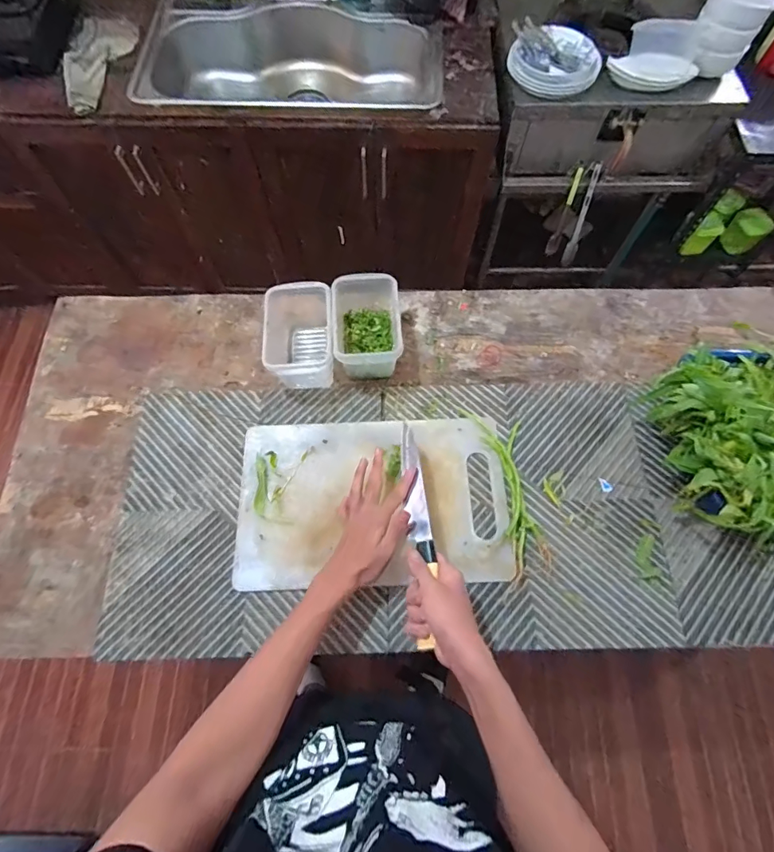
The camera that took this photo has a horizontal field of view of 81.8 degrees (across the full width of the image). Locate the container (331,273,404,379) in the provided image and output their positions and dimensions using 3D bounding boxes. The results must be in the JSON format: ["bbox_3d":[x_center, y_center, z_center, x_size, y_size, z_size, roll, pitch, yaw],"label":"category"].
[{"bbox_3d":[-0.034,-0.157,0.741,0.101,0.099,0.164,-4,66,-1],"label":"container"}]

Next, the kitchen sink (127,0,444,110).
[{"bbox_3d":[-0.273,-1.036,1.364,0.840,0.232,0.549,1,68,1],"label":"kitchen sink"}]

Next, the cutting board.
[{"bbox_3d":[-0.019,0.108,0.671,0.405,0.022,0.245,-2,70,0],"label":"cutting board"}]

